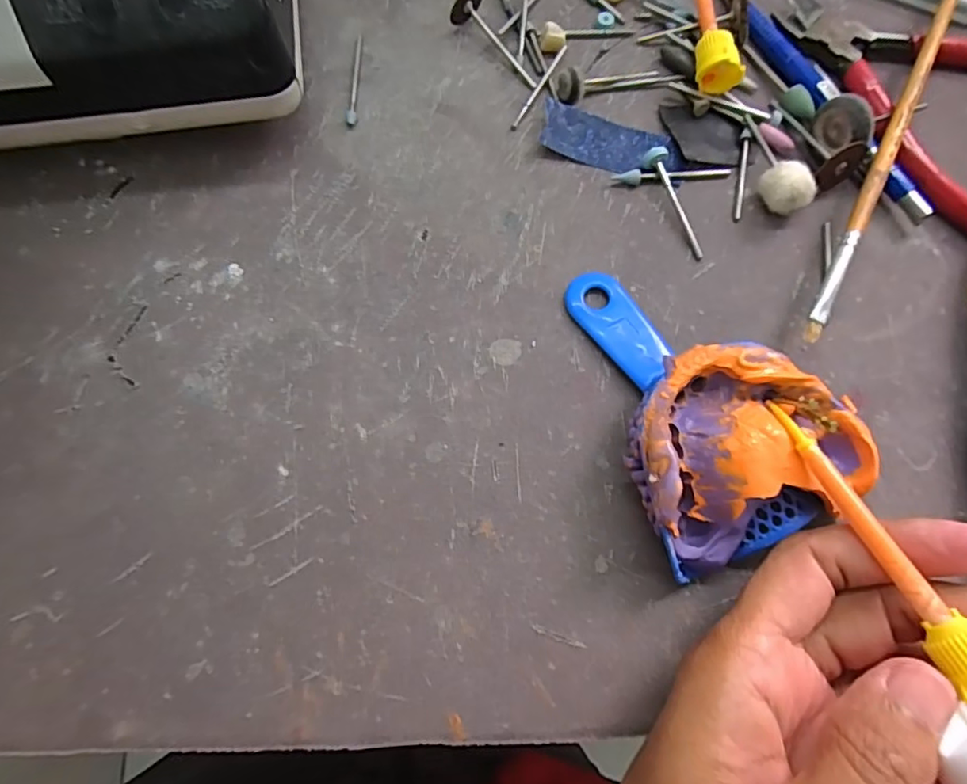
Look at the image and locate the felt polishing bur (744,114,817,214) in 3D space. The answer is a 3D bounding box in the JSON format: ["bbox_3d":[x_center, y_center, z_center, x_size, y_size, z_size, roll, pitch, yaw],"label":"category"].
[{"bbox_3d":[0.109,-0.088,0.215,0.014,0.015,0.044,-22,77,-7],"label":"felt polishing bur"}]

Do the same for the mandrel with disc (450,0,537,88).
[{"bbox_3d":[0.004,-0.144,0.230,0.015,0.013,0.045,-33,78,-9],"label":"mandrel with disc"}]

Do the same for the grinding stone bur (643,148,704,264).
[{"bbox_3d":[0.075,-0.073,0.214,0.010,0.008,0.046,-23,77,-7],"label":"grinding stone bur"}]

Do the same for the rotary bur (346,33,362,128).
[{"bbox_3d":[-0.053,-0.130,0.229,0.005,0.004,0.047,0,75,-1],"label":"rotary bur"}]

